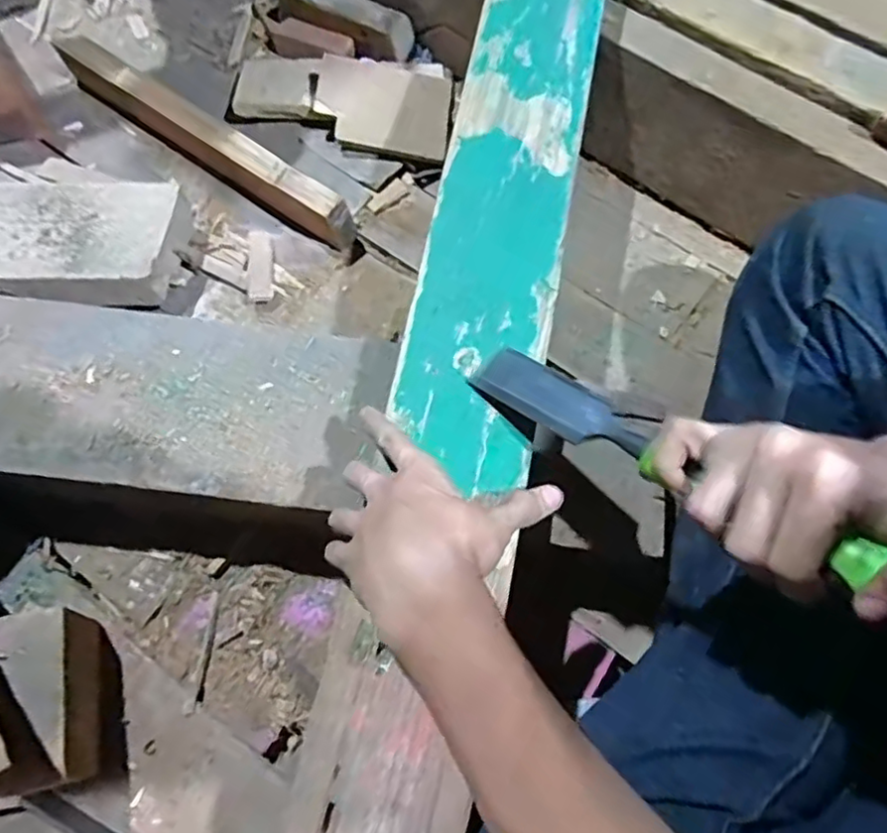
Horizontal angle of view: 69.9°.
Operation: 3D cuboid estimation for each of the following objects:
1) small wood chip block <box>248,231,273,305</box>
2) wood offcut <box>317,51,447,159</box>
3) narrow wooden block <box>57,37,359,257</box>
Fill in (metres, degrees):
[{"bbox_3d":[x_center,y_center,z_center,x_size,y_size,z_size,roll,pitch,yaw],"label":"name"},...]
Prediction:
[{"bbox_3d":[-0.176,-0.144,0.611,0.022,0.011,0.081,-6,68,-4],"label":"small wood chip block"},{"bbox_3d":[-0.068,-0.338,0.686,0.137,0.016,0.095,13,91,-6],"label":"wood offcut"},{"bbox_3d":[-0.252,-0.285,0.651,0.382,0.062,0.028,34,71,12],"label":"narrow wooden block"}]

